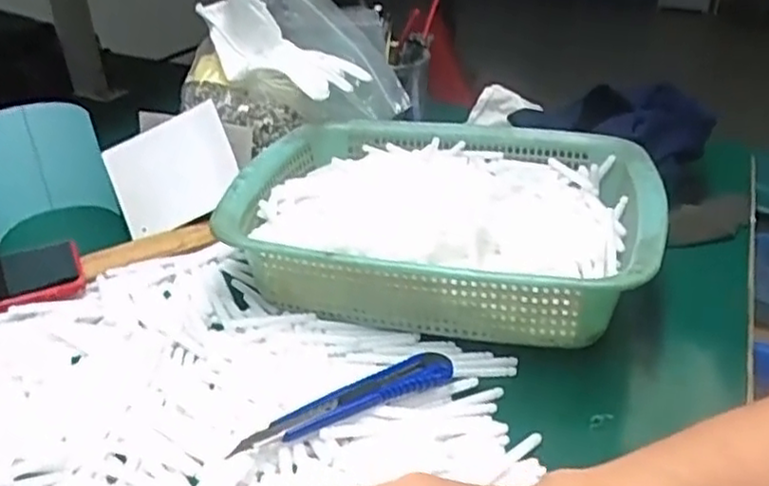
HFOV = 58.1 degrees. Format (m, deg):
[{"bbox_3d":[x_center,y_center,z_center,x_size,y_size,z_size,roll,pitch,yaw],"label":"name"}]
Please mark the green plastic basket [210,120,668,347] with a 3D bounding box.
[{"bbox_3d":[0.042,-0.016,0.526,0.293,0.086,0.217,10,34,13],"label":"green plastic basket"}]

